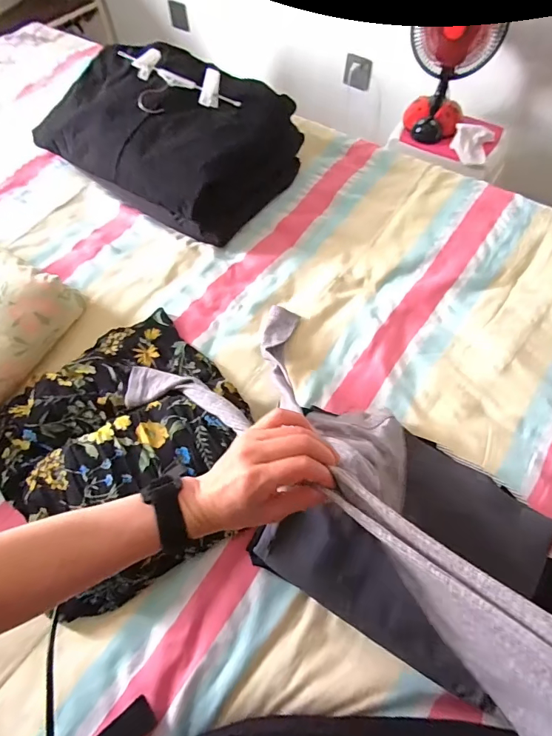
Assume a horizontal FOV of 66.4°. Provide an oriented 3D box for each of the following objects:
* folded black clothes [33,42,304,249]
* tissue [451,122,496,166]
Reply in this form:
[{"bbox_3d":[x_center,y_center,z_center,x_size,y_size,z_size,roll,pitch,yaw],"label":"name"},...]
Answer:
[{"bbox_3d":[-0.211,-0.471,0.846,0.459,0.153,0.318,31,67,20],"label":"folded black clothes"},{"bbox_3d":[0.524,-0.600,1.130,0.101,0.051,0.101,20,62,13],"label":"tissue"}]

